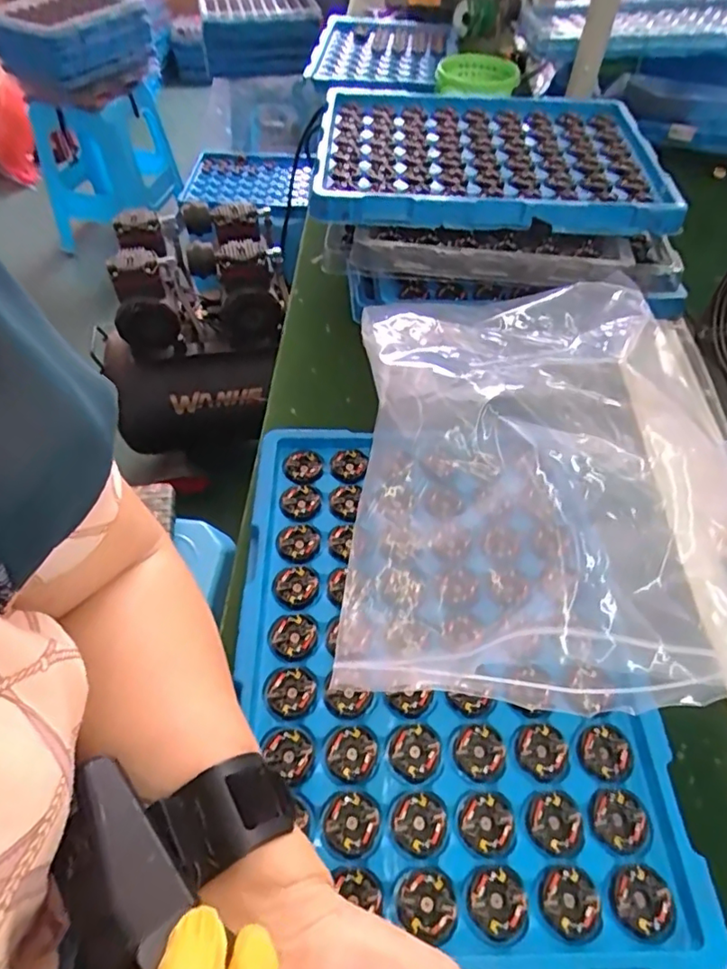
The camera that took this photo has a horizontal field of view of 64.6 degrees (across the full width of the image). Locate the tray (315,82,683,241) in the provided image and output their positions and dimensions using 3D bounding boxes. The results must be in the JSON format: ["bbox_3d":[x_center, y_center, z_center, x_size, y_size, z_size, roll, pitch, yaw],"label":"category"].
[{"bbox_3d":[0.141,-0.390,0.679,0.392,0.053,0.306,1,52,-1],"label":"tray"}]

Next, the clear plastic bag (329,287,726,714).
[{"bbox_3d":[0.125,-0.032,0.452,0.253,0.082,0.372,5,53,2],"label":"clear plastic bag"}]

